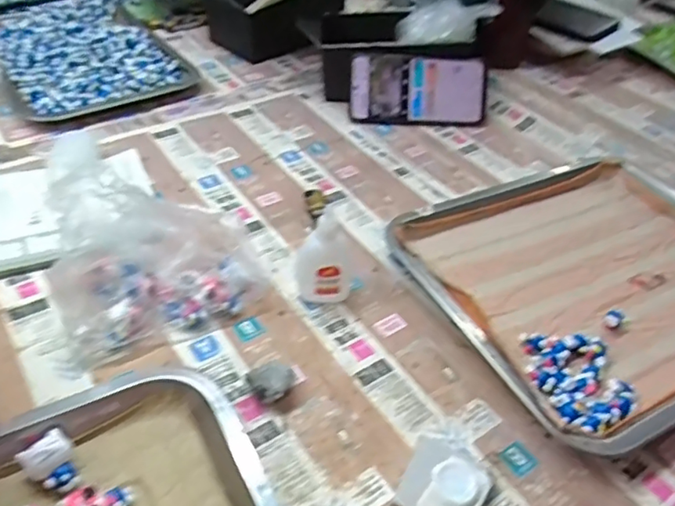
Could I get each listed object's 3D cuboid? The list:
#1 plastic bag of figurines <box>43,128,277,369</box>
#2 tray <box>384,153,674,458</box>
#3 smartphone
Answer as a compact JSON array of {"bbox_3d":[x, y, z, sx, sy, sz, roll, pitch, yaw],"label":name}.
[{"bbox_3d":[-0.141,-0.011,0.435,0.149,0.113,0.103,-18,49,-23],"label":"plastic bag of figurines"},{"bbox_3d":[0.233,0.015,0.515,0.320,0.031,0.276,-18,49,-23],"label":"tray"},{"bbox_3d":[0.097,-0.196,0.689,0.160,0.077,0.014,3,10,1],"label":"smartphone"}]

